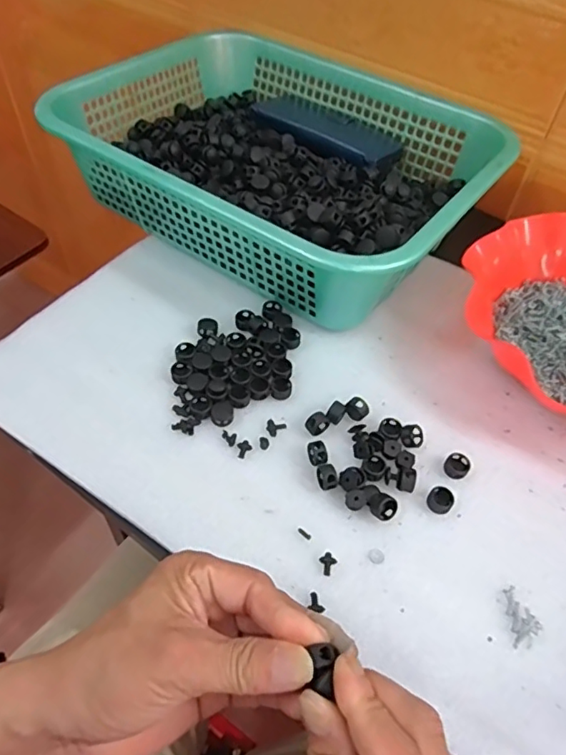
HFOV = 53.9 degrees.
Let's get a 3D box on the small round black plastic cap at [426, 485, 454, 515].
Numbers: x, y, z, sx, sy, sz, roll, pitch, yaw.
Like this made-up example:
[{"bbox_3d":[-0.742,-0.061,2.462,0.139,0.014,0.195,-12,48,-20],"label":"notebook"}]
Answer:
[{"bbox_3d":[0.108,0.085,0.384,0.017,0.008,0.017,2,53,-2],"label":"small round black plastic cap"}]

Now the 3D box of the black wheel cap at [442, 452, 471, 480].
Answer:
[{"bbox_3d":[0.126,0.064,0.402,0.016,0.009,0.017,2,53,-2],"label":"black wheel cap"}]

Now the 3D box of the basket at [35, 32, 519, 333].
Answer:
[{"bbox_3d":[0.002,-0.219,0.549,0.376,0.098,0.295,31,57,18],"label":"basket"}]

